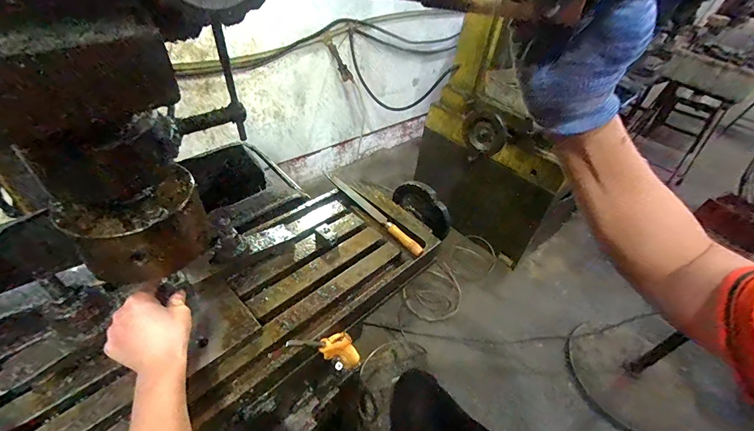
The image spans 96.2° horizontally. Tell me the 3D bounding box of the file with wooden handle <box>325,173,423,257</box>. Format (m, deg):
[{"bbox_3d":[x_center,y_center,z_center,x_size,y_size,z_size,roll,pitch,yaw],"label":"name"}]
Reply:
[{"bbox_3d":[-0.011,-0.012,0.651,0.021,0.018,0.274,-26,51,-32],"label":"file with wooden handle"}]

